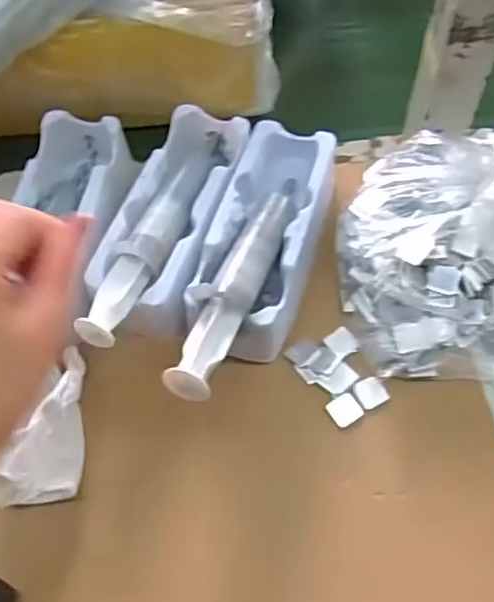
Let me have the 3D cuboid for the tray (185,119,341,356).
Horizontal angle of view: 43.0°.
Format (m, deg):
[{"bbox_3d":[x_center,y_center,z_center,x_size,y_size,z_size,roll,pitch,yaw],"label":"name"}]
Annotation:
[{"bbox_3d":[0.015,-0.047,0.479,0.076,0.057,0.191,14,64,10],"label":"tray"}]

